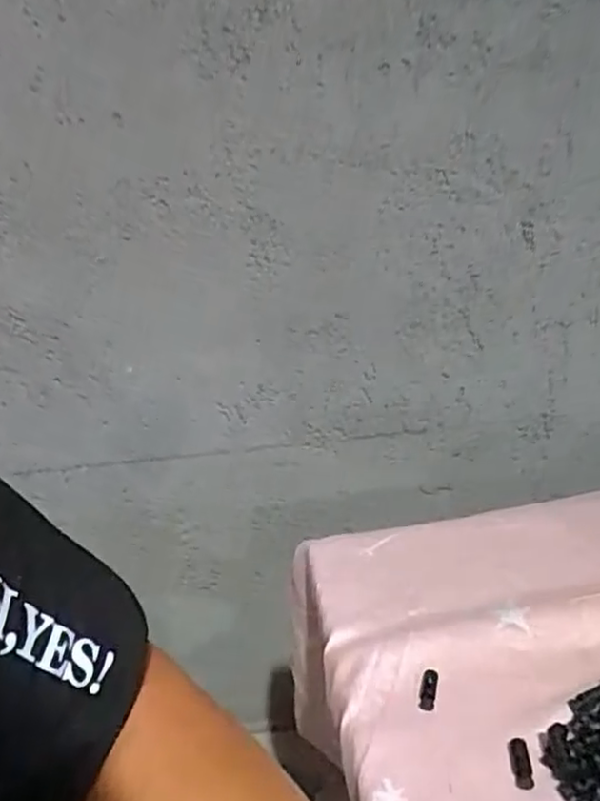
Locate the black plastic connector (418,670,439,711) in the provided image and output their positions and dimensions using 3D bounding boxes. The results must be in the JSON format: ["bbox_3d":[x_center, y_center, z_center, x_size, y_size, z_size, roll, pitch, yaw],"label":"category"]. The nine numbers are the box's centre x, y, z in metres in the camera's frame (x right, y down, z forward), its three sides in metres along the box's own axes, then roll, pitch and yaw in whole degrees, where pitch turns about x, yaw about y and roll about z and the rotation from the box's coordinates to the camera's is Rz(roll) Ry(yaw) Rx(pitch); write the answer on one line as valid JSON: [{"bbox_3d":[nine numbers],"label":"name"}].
[{"bbox_3d":[0.080,0.179,0.396,0.011,0.007,0.026,4,25,20],"label":"black plastic connector"}]

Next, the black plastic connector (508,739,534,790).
[{"bbox_3d":[0.120,0.197,0.346,0.010,0.004,0.025,-3,37,5],"label":"black plastic connector"}]

